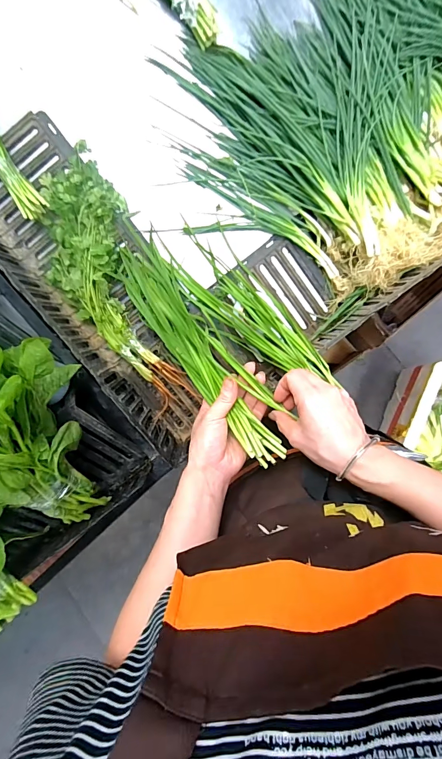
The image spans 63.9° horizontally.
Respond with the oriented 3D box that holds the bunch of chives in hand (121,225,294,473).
[{"bbox_3d":[-0.040,-0.051,0.511,0.076,0.083,0.405,-37,62,5],"label":"bunch of chives in hand"}]

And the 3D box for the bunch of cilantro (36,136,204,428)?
[{"bbox_3d":[-0.180,-0.142,0.563,0.143,0.046,0.419,-21,99,7],"label":"bunch of cilantro"}]

